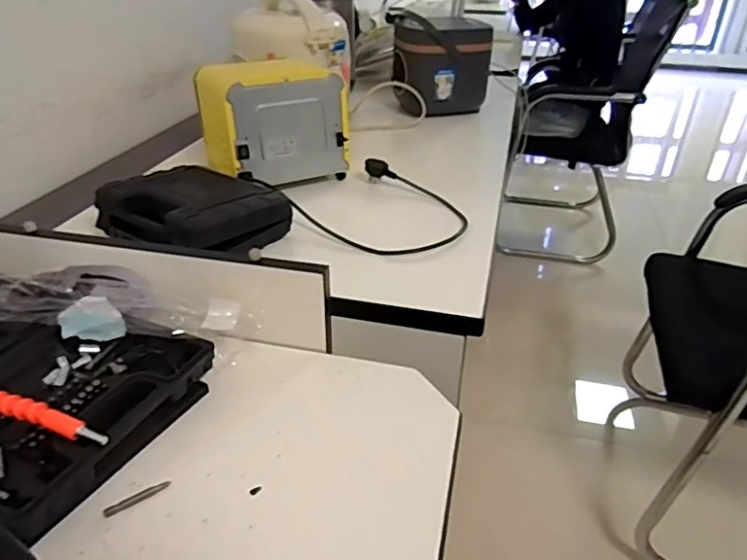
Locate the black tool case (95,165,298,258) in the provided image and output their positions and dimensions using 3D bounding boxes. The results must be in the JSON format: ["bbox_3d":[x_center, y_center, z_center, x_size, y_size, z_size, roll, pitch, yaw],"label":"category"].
[{"bbox_3d":[-0.221,-0.094,0.730,0.206,0.059,0.170,21,37,27],"label":"black tool case"}]

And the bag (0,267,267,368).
[{"bbox_3d":[-0.241,0.026,0.546,0.242,0.059,0.079,7,33,7],"label":"bag"}]

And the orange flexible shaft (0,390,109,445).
[{"bbox_3d":[-0.278,0.102,0.436,0.166,0.023,0.019,11,34,14],"label":"orange flexible shaft"}]

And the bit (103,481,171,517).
[{"bbox_3d":[-0.176,0.163,0.419,0.047,0.005,0.008,-17,37,-27],"label":"bit"}]

